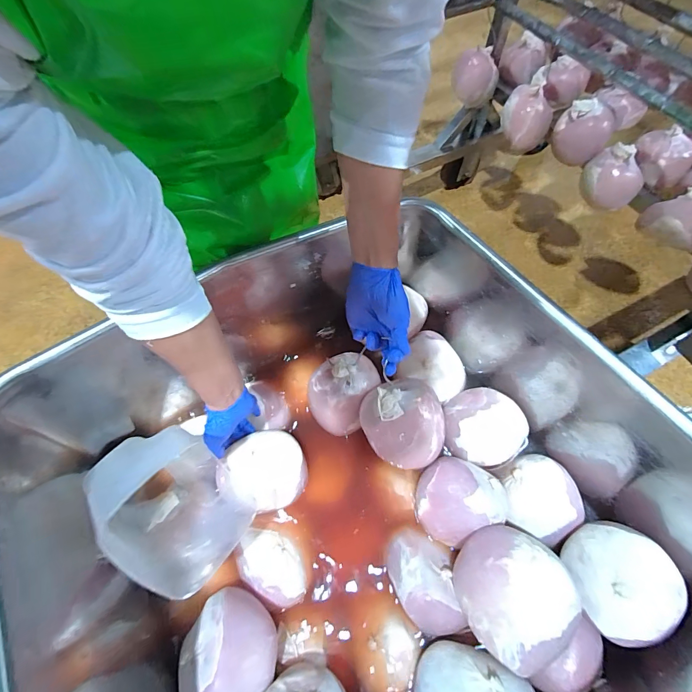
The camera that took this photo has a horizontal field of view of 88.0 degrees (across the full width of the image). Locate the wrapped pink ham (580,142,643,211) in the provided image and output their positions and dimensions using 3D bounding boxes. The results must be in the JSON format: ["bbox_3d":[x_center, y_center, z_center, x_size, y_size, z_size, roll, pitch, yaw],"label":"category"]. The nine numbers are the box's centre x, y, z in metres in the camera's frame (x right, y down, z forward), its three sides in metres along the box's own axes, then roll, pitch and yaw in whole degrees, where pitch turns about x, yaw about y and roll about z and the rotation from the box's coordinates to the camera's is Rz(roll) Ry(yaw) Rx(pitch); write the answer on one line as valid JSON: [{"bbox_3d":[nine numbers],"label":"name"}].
[{"bbox_3d":[0.636,-0.400,0.851,0.092,0.109,0.131,-4,60,0],"label":"wrapped pink ham"}]

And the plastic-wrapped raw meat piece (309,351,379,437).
[{"bbox_3d":[-0.006,0.075,0.614,0.105,0.101,0.123,34,69,17],"label":"plastic-wrapped raw meat piece"}]

